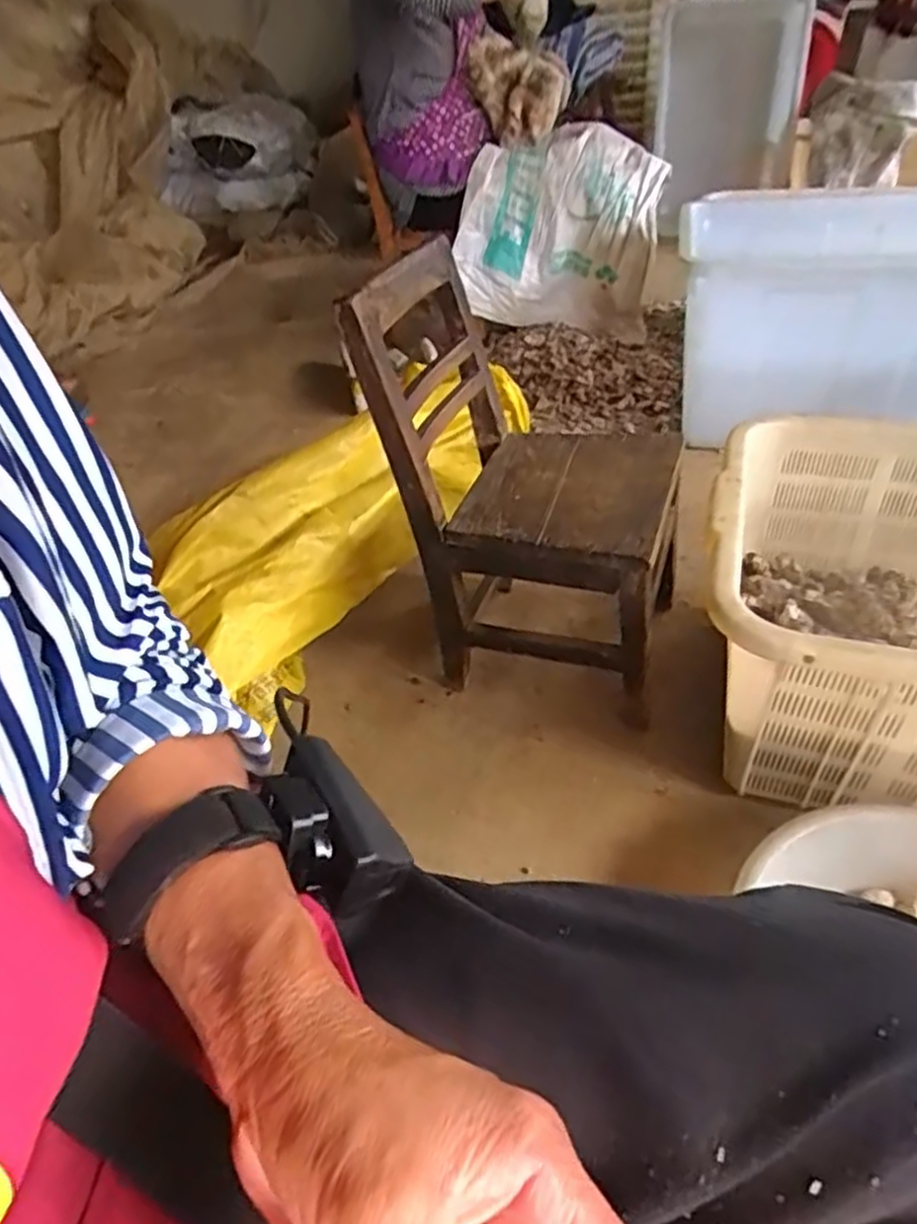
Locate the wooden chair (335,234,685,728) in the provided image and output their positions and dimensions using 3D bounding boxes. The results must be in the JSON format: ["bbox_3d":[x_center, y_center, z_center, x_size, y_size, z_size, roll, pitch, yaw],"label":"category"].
[{"bbox_3d":[0.099,-0.143,0.892,0.340,0.498,0.252,13,44,22],"label":"wooden chair"}]

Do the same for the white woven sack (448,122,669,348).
[{"bbox_3d":[0.223,-0.851,1.636,0.432,0.394,0.109,13,39,10],"label":"white woven sack"}]

